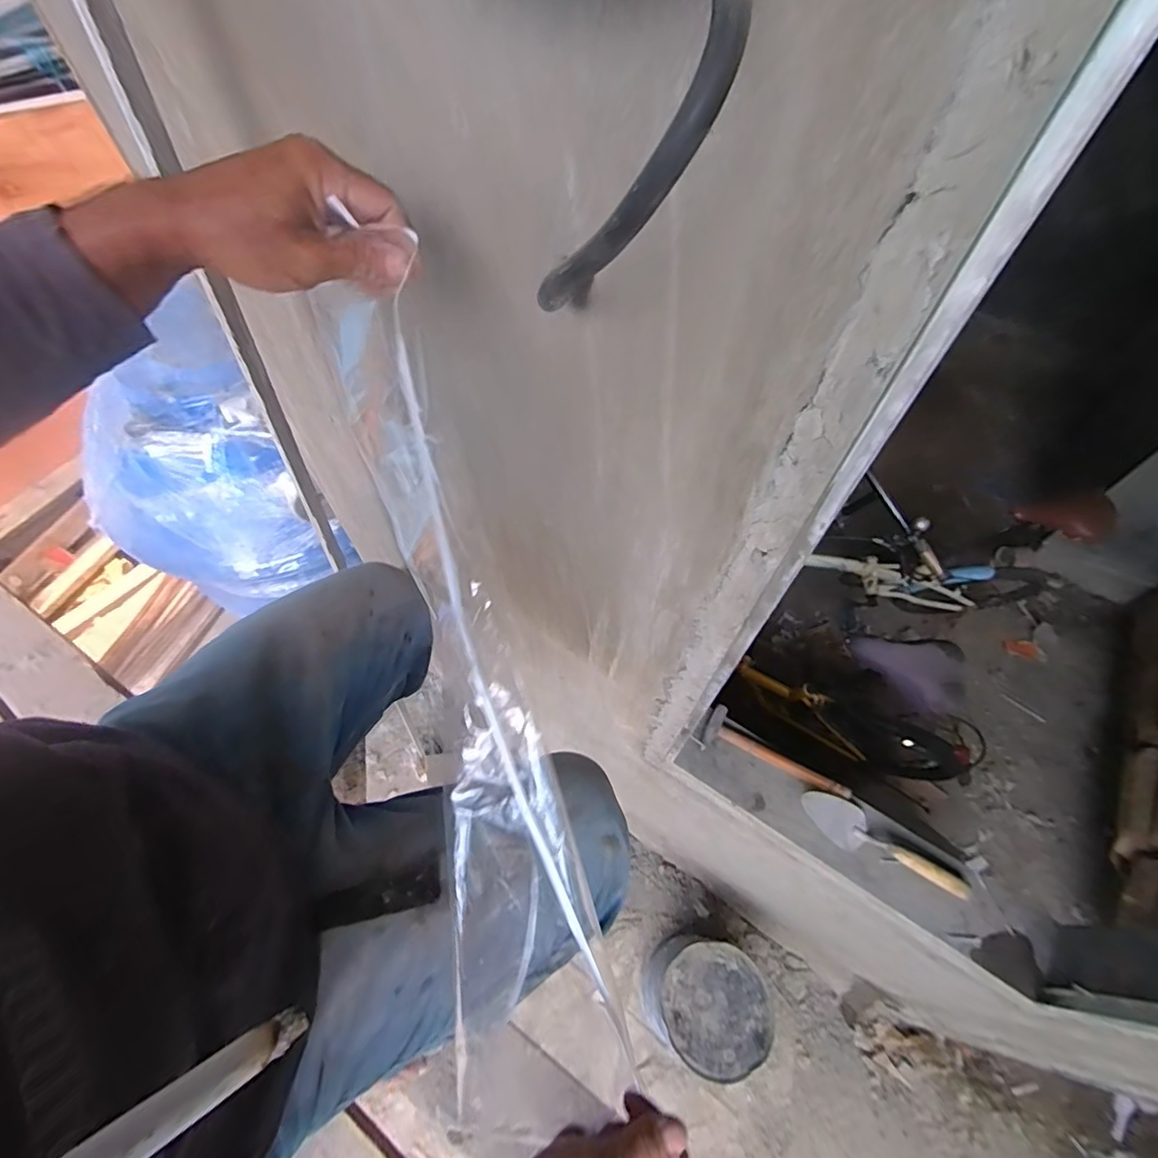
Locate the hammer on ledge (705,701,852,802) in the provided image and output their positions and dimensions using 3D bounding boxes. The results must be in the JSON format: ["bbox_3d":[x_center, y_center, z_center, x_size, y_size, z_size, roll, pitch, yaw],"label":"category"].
[{"bbox_3d":[0.387,0.345,1.069,0.287,0.045,0.086,24,62,13],"label":"hammer on ledge"}]

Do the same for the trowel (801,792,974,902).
[{"bbox_3d":[0.549,0.475,0.980,0.297,0.034,0.080,24,62,13],"label":"trowel"}]

